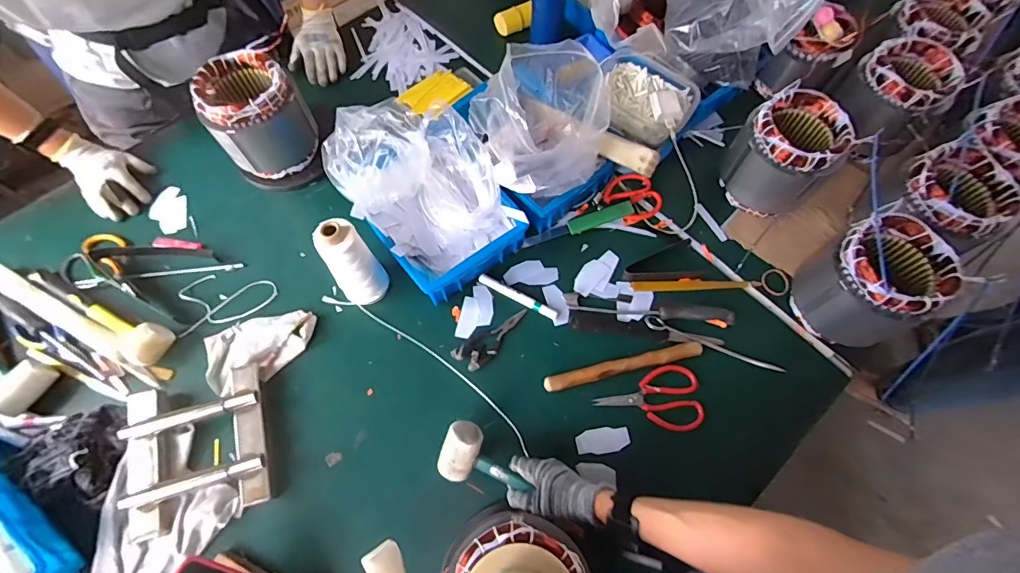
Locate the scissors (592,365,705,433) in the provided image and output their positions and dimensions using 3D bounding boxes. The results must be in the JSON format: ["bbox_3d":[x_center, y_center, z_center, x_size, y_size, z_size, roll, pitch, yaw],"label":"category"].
[{"bbox_3d":[0.208,0.170,0.704,0.158,0.017,0.092,-3,66,-2],"label":"scissors"}]

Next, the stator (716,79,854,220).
[{"bbox_3d":[0.450,-0.218,0.782,0.142,0.158,0.142,0,66,-1],"label":"stator"}]

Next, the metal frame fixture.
[{"bbox_3d":[-0.429,0.220,0.646,0.174,0.042,0.188,-15,67,-7],"label":"metal frame fixture"}]

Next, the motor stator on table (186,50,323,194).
[{"bbox_3d":[-0.423,-0.281,0.815,0.141,0.175,0.135,-3,66,-2],"label":"motor stator on table"}]

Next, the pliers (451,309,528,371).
[{"bbox_3d":[-0.027,0.081,0.741,0.129,0.010,0.049,-37,71,-16],"label":"pliers"}]

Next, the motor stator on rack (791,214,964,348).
[{"bbox_3d":[0.522,-0.002,0.697,0.132,0.166,0.134,0,66,-1],"label":"motor stator on rack"}]

